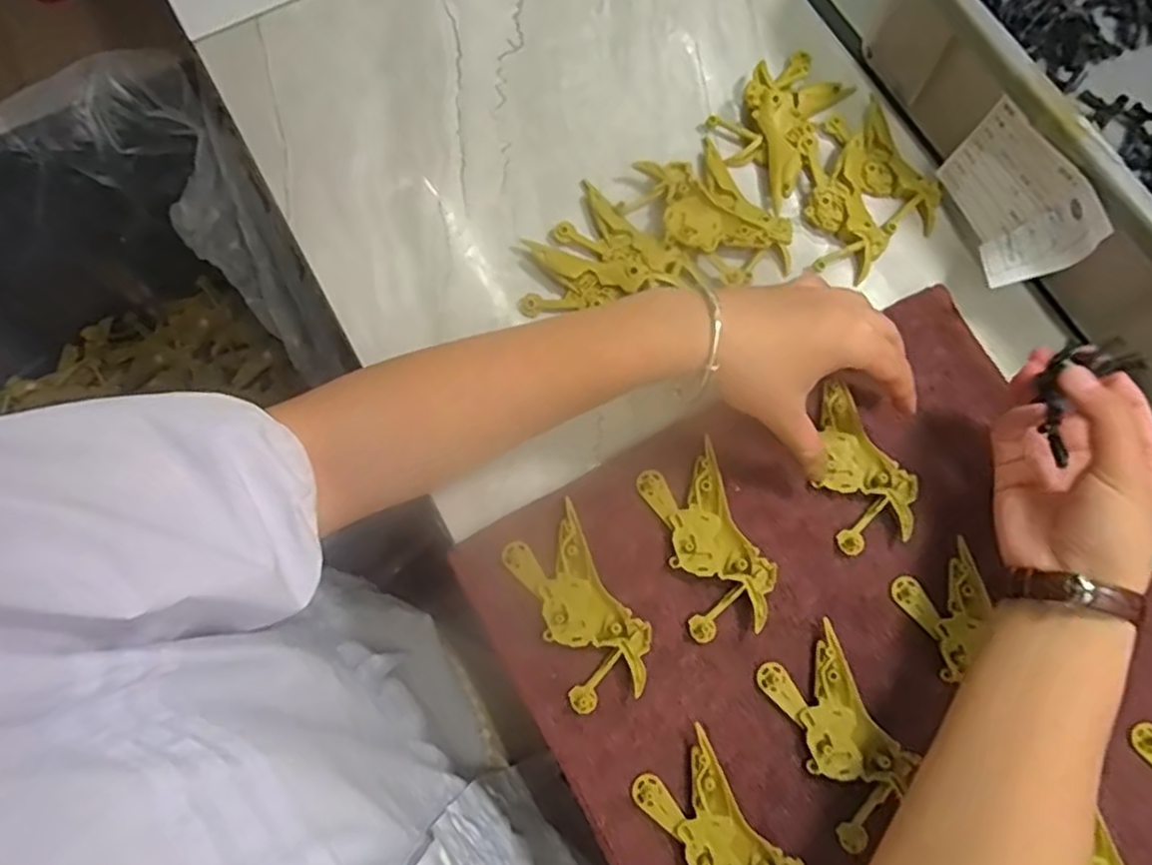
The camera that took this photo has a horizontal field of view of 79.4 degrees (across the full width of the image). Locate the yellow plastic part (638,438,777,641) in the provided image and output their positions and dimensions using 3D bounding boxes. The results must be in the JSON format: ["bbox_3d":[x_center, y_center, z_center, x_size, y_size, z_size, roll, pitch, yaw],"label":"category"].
[{"bbox_3d":[0.074,0.061,0.387,0.051,0.008,0.097,-19,76,-4],"label":"yellow plastic part"}]

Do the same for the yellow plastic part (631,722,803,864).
[{"bbox_3d":[0.074,0.208,0.349,0.051,0.011,0.097,-31,77,-7],"label":"yellow plastic part"}]

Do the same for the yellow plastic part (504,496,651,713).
[{"bbox_3d":[0.001,0.093,0.378,0.049,0.011,0.102,-27,77,-6],"label":"yellow plastic part"}]

